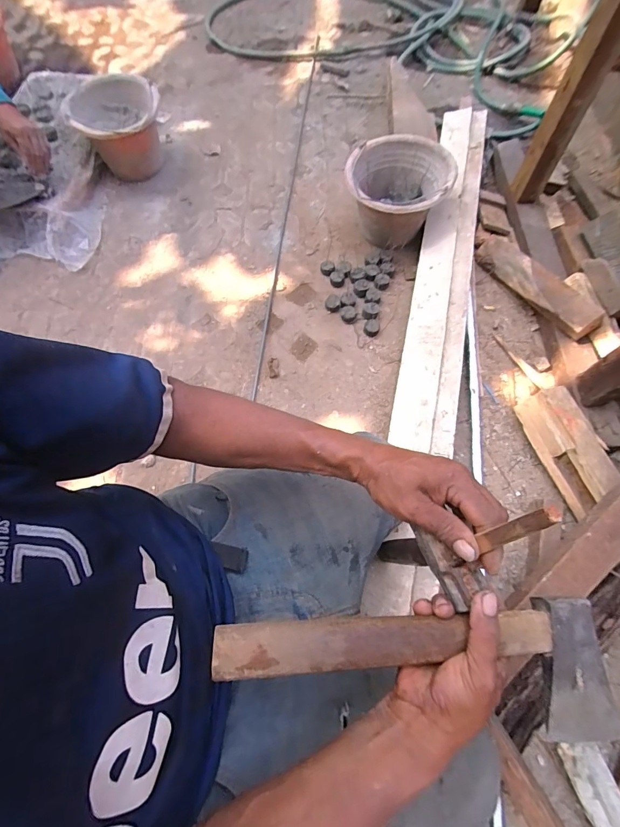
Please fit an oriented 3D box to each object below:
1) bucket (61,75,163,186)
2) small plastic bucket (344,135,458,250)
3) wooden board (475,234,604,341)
[{"bbox_3d":[-0.525,-0.795,1.073,0.239,0.169,0.290,-22,69,-7],"label":"bucket"},{"bbox_3d":[0.207,-0.524,0.915,0.238,0.153,0.238,1,67,0],"label":"small plastic bucket"},{"bbox_3d":[0.499,-0.302,0.860,0.085,0.042,0.351,-45,55,28],"label":"wooden board"}]

